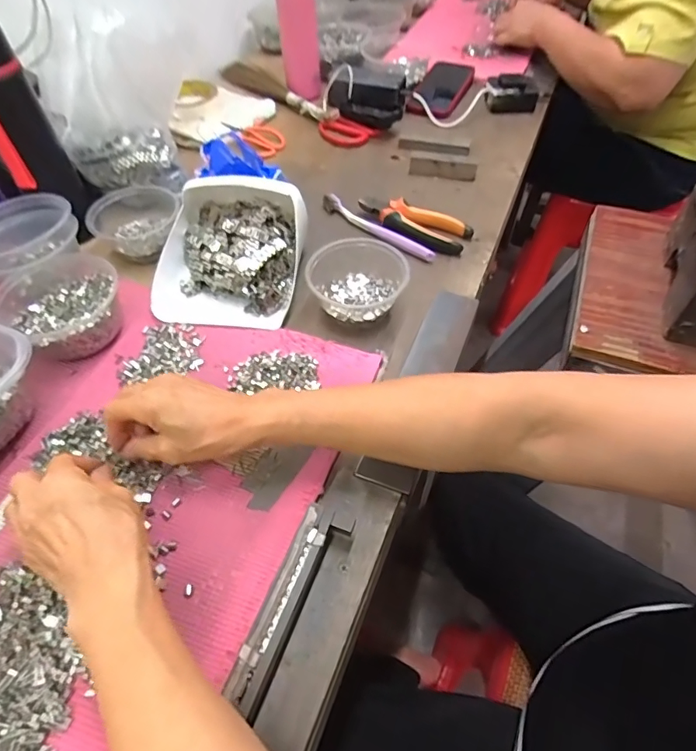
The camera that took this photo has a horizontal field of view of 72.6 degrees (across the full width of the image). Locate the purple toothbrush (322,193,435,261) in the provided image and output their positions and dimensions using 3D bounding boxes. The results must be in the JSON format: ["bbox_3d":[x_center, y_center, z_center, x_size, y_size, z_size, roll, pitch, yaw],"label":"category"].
[{"bbox_3d":[0.034,-0.190,0.611,0.178,0.017,0.017,37,61,23],"label":"purple toothbrush"}]

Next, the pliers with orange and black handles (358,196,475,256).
[{"bbox_3d":[0.081,-0.195,0.610,0.149,0.024,0.064,26,57,17],"label":"pliers with orange and black handles"}]

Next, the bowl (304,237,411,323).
[{"bbox_3d":[0.009,-0.107,0.522,0.109,0.050,0.100,0,53,-1],"label":"bowl"}]

